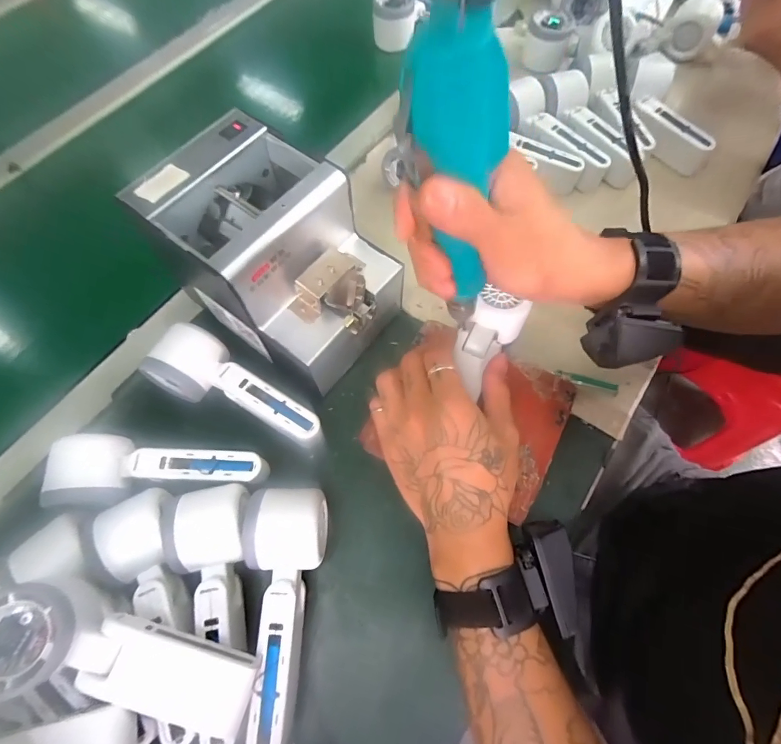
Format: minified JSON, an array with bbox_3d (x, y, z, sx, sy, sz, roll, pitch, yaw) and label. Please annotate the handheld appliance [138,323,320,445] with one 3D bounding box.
[{"bbox_3d":[-0.130,0.013,0.364,0.156,0.050,0.056,23,69,11],"label":"handheld appliance"}]

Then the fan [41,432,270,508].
[{"bbox_3d":[-0.182,0.081,0.339,0.152,0.049,0.053,0,66,1],"label":"fan"}]

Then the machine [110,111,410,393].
[{"bbox_3d":[-0.090,-0.096,0.350,0.180,0.114,0.132,37,72,16],"label":"machine"}]

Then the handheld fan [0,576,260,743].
[{"bbox_3d":[-0.172,0.182,0.269,0.169,0.056,0.056,25,68,-9],"label":"handheld fan"}]

